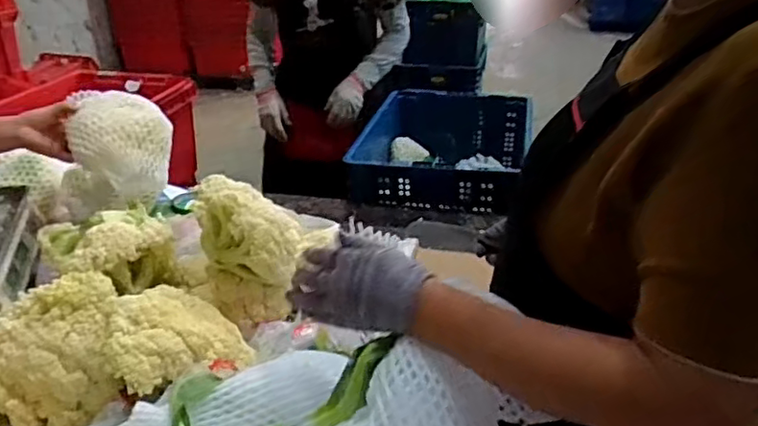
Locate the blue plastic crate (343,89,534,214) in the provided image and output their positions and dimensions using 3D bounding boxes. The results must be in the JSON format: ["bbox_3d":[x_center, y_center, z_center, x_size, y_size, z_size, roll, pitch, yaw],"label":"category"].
[{"bbox_3d":[0.155,-0.152,1.660,0.377,0.186,0.639,7,28,16],"label":"blue plastic crate"}]

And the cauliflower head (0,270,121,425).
[{"bbox_3d":[-0.412,0.173,0.768,0.188,0.132,0.133,-11,28,-19],"label":"cauliflower head"}]

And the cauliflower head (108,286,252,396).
[{"bbox_3d":[-0.235,0.152,0.751,0.159,0.087,0.151,-11,28,-19],"label":"cauliflower head"}]

